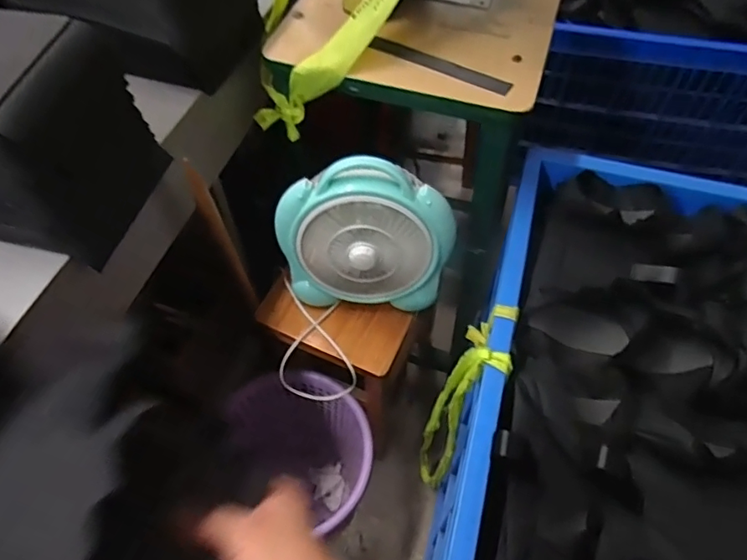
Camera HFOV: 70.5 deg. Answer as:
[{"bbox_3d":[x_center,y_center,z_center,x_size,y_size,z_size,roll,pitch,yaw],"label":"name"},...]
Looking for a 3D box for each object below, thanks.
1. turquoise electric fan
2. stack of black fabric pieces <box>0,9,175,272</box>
[{"bbox_3d":[-0.015,-0.064,0.749,0.238,0.221,0.113,-1,56,-1],"label":"turquoise electric fan"},{"bbox_3d":[-0.383,-0.152,0.514,0.289,0.151,0.181,9,56,5],"label":"stack of black fabric pieces"}]

